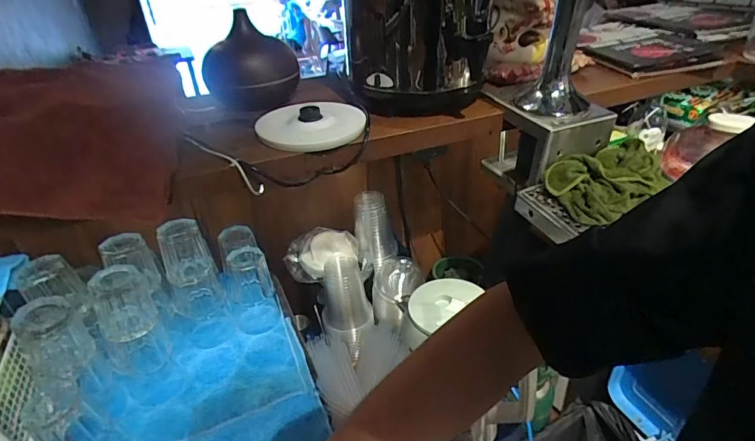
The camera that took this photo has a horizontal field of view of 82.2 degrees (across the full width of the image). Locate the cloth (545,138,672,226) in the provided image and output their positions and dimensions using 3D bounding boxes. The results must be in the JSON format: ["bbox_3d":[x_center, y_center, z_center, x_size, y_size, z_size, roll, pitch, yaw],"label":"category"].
[{"bbox_3d":[0.337,-0.062,0.630,0.180,0.048,0.106,-19,36,-22],"label":"cloth"}]

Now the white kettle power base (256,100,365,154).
[{"bbox_3d":[-0.099,-0.147,0.649,0.158,0.032,0.142,-10,33,-10],"label":"white kettle power base"}]

